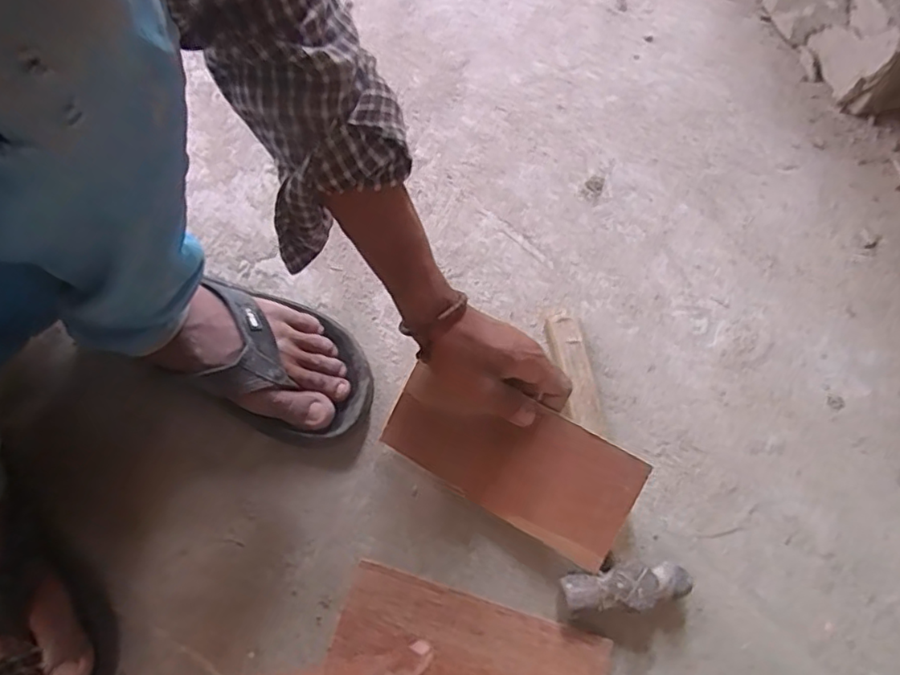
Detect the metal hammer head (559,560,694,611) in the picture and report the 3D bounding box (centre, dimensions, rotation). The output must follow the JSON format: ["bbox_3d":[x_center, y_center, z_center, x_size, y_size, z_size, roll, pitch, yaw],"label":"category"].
[{"bbox_3d":[0.130,0.187,0.444,0.092,0.033,0.031,-4,65,-3],"label":"metal hammer head"}]

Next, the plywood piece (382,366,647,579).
[{"bbox_3d":[0.043,0.093,0.462,0.197,0.011,0.092,27,95,15],"label":"plywood piece"}]

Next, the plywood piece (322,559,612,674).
[{"bbox_3d":[0.012,0.240,0.429,0.196,0.014,0.093,16,65,6],"label":"plywood piece"}]

